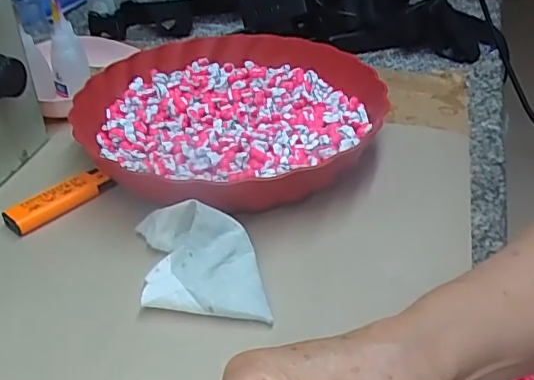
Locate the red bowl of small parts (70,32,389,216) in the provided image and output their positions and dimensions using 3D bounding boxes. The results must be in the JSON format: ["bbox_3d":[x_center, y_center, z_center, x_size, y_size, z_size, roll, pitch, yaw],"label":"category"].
[{"bbox_3d":[-0.030,-0.060,0.457,0.239,0.047,0.253,17,40,22],"label":"red bowl of small parts"}]

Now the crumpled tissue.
[{"bbox_3d":[-0.042,0.040,0.341,0.070,0.038,0.089,-7,37,-9],"label":"crumpled tissue"}]

